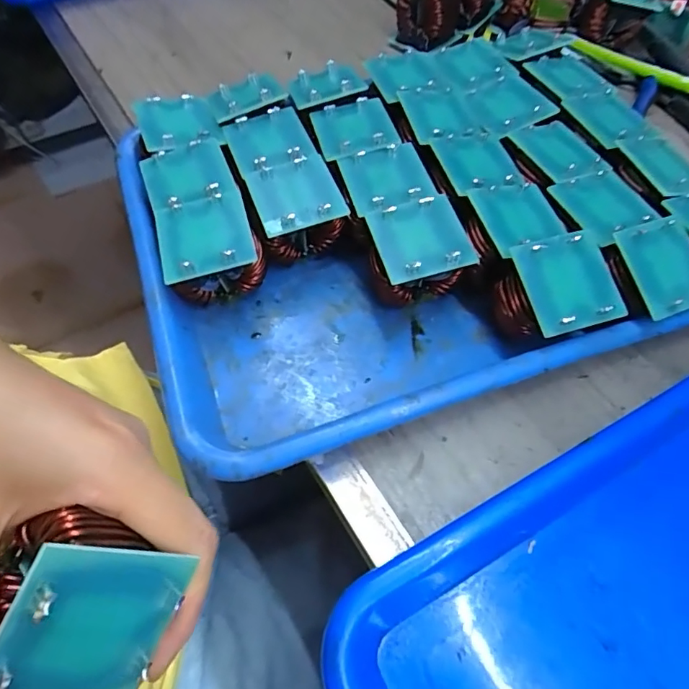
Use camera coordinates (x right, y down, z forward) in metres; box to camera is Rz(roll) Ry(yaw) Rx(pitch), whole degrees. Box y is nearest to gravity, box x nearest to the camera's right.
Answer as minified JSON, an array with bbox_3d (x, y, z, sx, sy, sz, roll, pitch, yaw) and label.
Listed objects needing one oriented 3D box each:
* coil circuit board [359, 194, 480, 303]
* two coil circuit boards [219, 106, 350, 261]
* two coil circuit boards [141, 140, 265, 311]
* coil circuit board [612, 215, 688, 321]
[{"bbox_3d":[0.036,-0.044,0.268,0.046,0.049,0.045,-13,60,-9],"label":"coil circuit board"},{"bbox_3d":[-0.036,-0.092,0.289,0.044,0.038,0.093,-18,61,-12],"label":"two coil circuit boards"},{"bbox_3d":[-0.077,-0.063,0.270,0.047,0.040,0.090,-16,60,-11],"label":"two coil circuit boards"},{"bbox_3d":[0.160,-0.039,0.250,0.042,0.018,0.047,-22,85,-12],"label":"coil circuit board"}]

